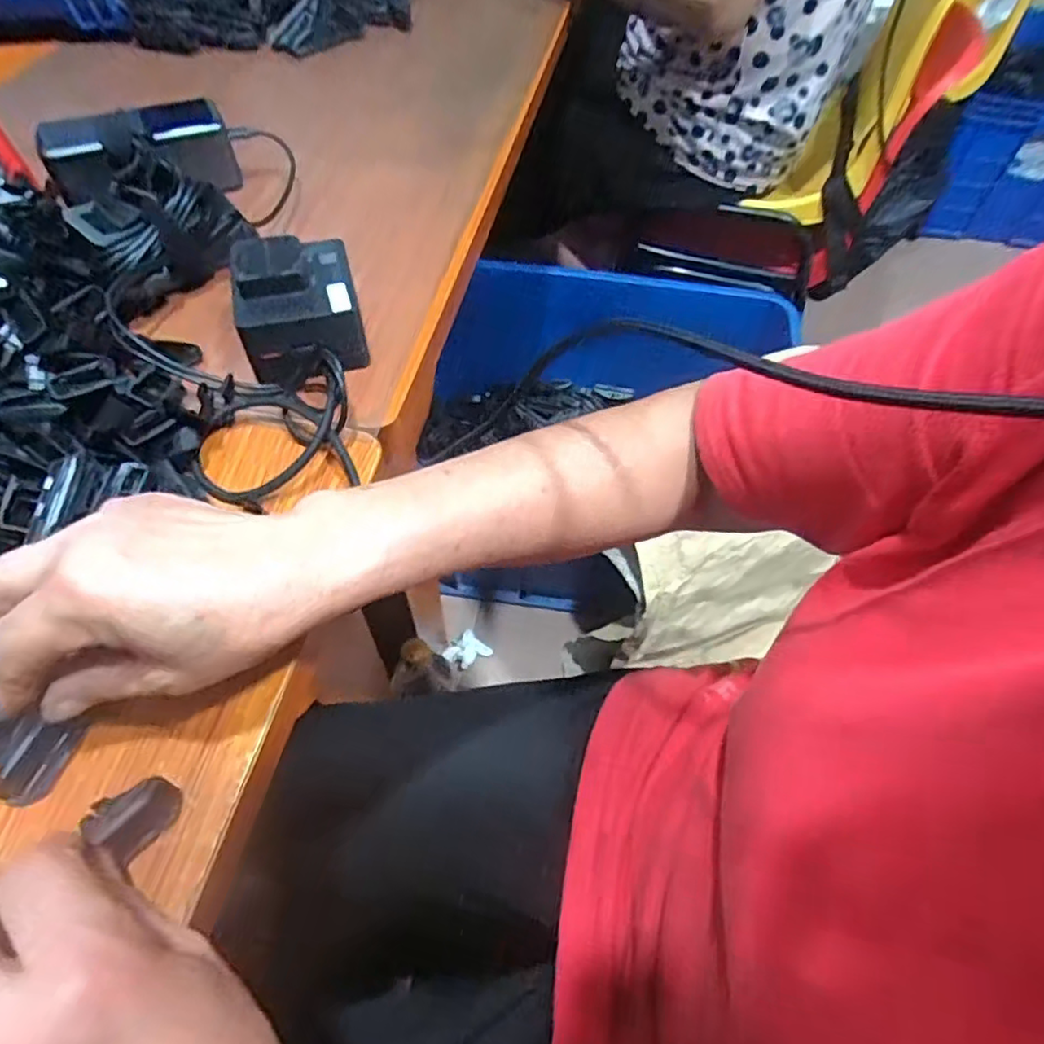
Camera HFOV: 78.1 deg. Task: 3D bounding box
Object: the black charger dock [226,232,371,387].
[{"bbox_3d":[-0.139,-0.134,0.402,0.071,0.056,0.085,-12,57,-10],"label":"black charger dock"}]

